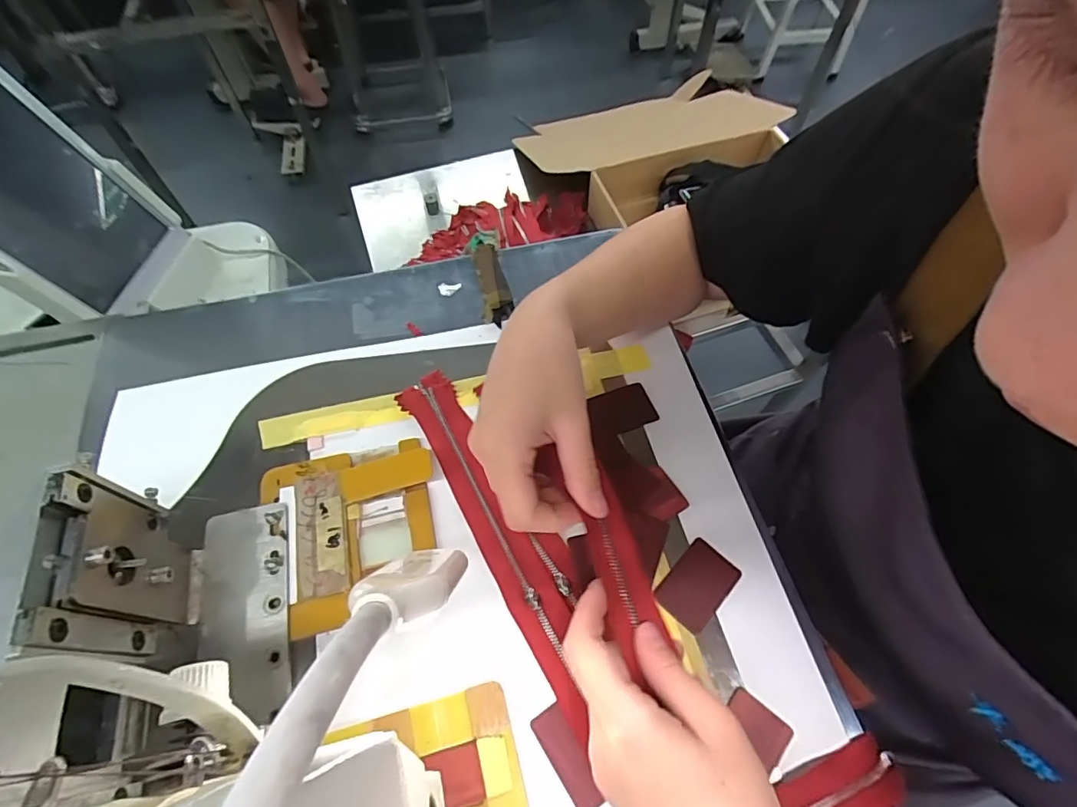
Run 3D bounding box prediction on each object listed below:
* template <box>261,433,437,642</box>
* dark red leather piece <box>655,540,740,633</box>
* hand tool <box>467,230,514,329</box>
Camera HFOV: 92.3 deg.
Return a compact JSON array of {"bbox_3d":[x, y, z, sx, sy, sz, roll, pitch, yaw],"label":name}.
[{"bbox_3d":[-0.121,0.080,0.336,0.110,0.015,0.112,-13,62,-7],"label":"template"},{"bbox_3d":[0.101,0.114,0.328,0.034,0.004,0.052,40,68,20],"label":"dark red leather piece"},{"bbox_3d":[-0.041,-0.111,0.450,0.026,0.014,0.098,-13,62,-7],"label":"hand tool"}]

